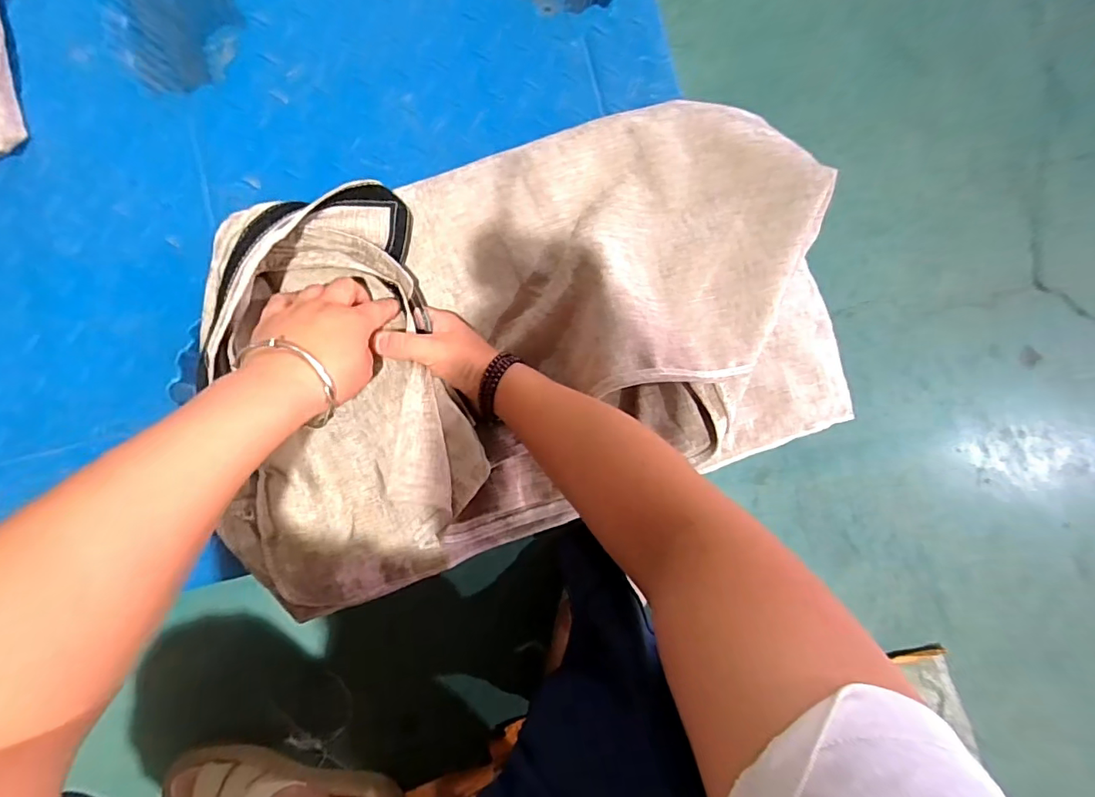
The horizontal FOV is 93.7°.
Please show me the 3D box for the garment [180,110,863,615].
[{"bbox_3d":[-0.013,-0.052,0.449,0.571,0.109,0.330,-19,86,-4],"label":"garment"}]

